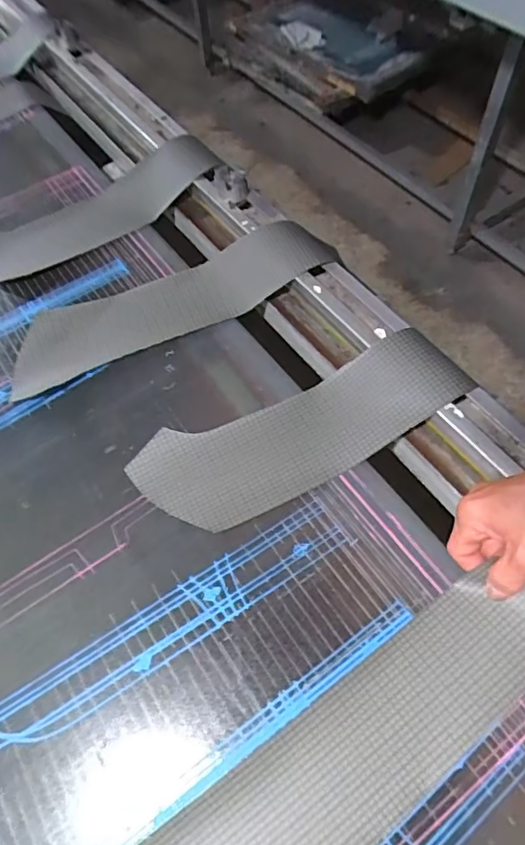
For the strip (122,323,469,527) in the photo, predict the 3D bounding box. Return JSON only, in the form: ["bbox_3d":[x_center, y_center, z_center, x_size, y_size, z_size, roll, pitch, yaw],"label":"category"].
[{"bbox_3d":[0.032,0.002,0.469,0.303,0.044,0.107,-24,61,-12],"label":"strip"}]

